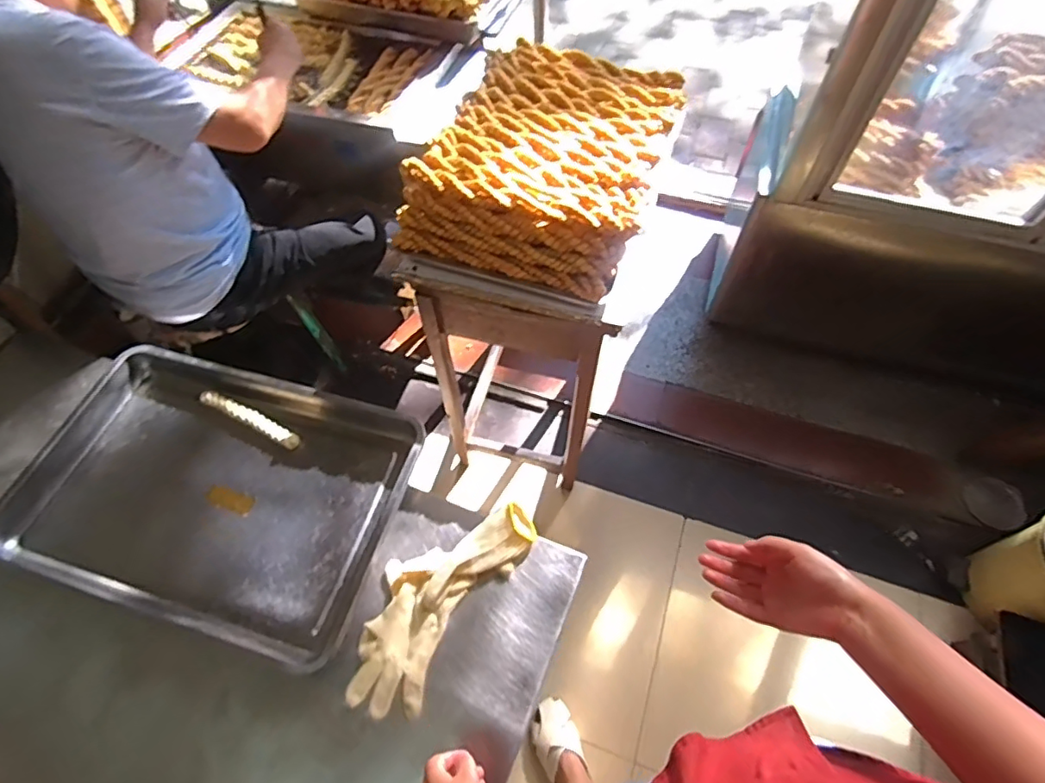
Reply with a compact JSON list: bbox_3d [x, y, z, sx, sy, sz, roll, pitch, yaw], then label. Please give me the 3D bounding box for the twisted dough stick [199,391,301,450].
[{"bbox_3d":[-0.426,0.041,0.861,0.181,0.028,0.025,24,63,14],"label":"twisted dough stick"}]

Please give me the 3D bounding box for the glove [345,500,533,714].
[{"bbox_3d":[-0.117,0.271,0.749,0.135,0.037,0.308,30,64,17],"label":"glove"}]

